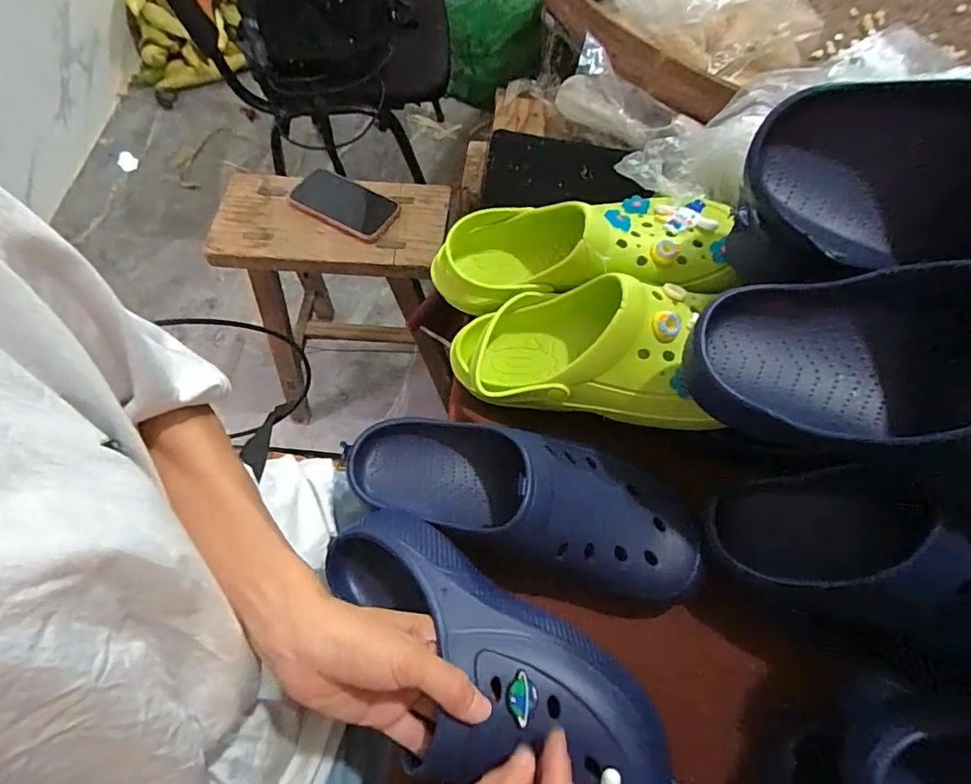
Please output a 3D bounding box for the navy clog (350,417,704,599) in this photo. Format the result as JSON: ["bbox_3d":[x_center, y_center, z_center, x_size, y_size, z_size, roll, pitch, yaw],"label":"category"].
[{"bbox_3d":[0.027,0.079,0.406,0.281,0.081,0.119,17,67,9],"label":"navy clog"}]

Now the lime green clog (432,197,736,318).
[{"bbox_3d":[0.077,-0.134,0.475,0.261,0.085,0.122,2,63,24],"label":"lime green clog"}]

